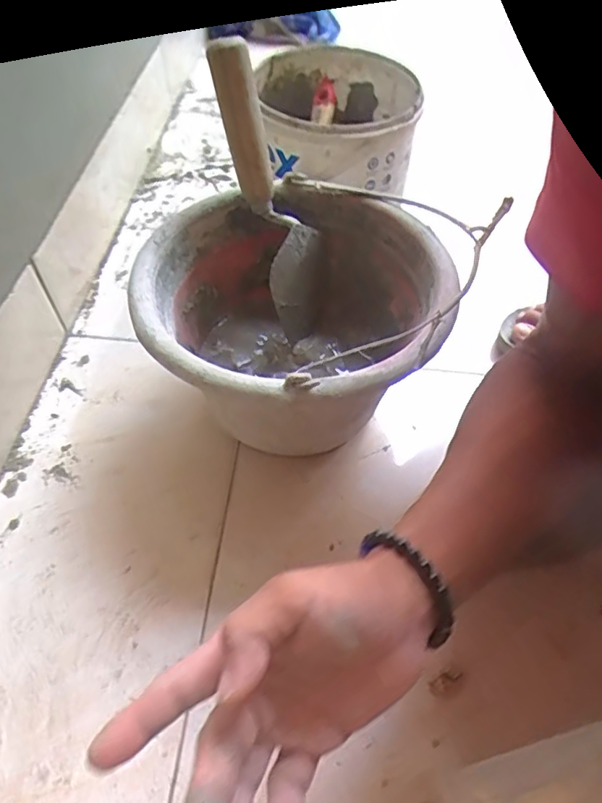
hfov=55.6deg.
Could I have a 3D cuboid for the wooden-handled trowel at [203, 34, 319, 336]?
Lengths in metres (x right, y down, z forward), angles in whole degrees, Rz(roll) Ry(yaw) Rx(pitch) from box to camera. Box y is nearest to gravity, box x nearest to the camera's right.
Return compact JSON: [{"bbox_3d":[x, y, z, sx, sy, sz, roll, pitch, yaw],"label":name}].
[{"bbox_3d":[-0.024,-0.174,0.501,0.073,0.253,0.043,-31,29,-23],"label":"wooden-handled trowel"}]

